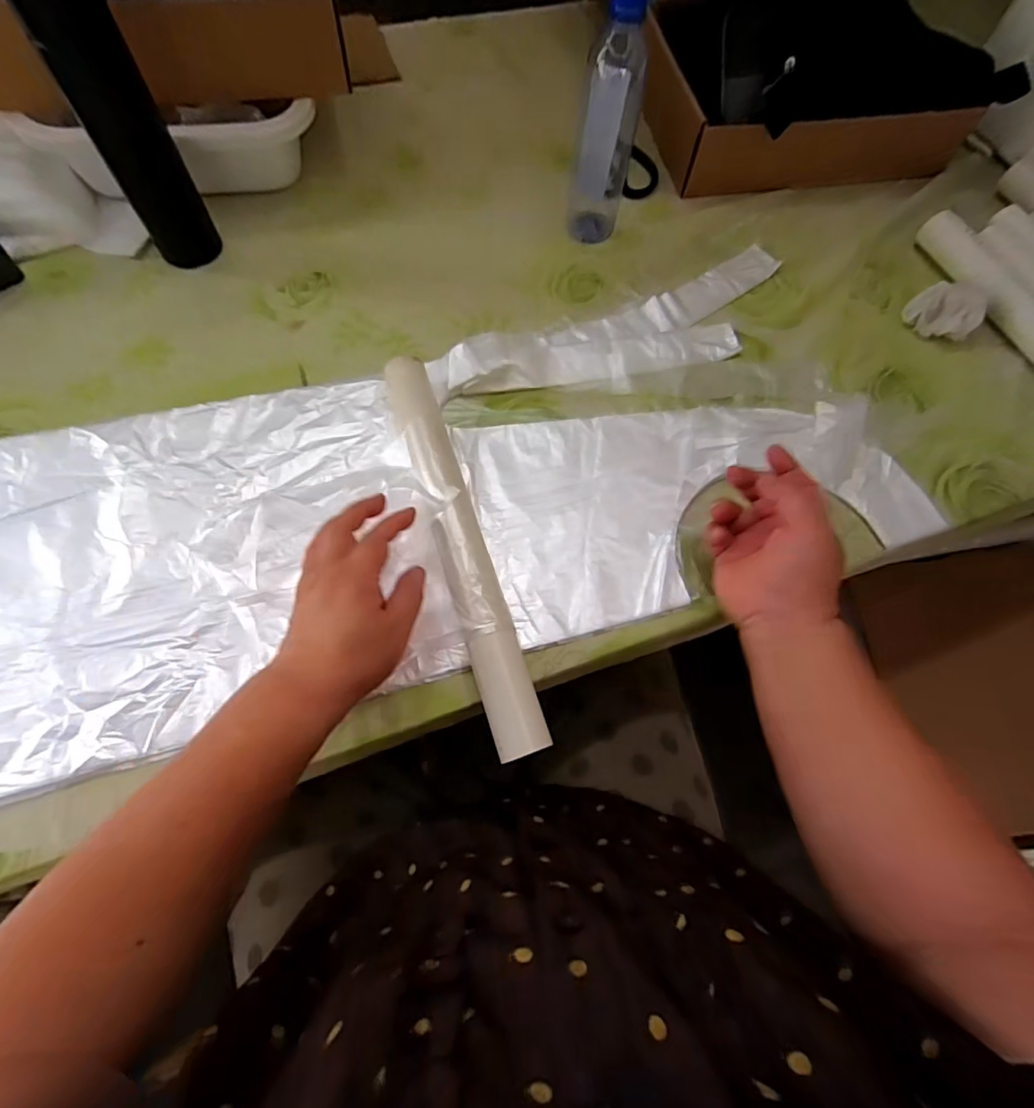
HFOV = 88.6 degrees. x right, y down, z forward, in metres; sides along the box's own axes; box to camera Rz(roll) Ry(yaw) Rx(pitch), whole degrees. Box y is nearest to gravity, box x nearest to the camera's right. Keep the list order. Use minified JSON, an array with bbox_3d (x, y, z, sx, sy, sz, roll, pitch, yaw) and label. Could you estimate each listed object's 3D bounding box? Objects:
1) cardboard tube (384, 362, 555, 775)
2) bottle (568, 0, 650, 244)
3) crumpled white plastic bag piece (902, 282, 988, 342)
[{"bbox_3d":[-0.048,-0.013,0.442,0.038,0.038,0.352,-16,70,-9],"label":"cardboard tube"},{"bbox_3d":[0.096,-0.437,0.536,0.063,0.212,0.066,10,68,1],"label":"bottle"},{"bbox_3d":[0.459,-0.261,0.566,0.067,0.040,0.049,33,70,10],"label":"crumpled white plastic bag piece"}]

